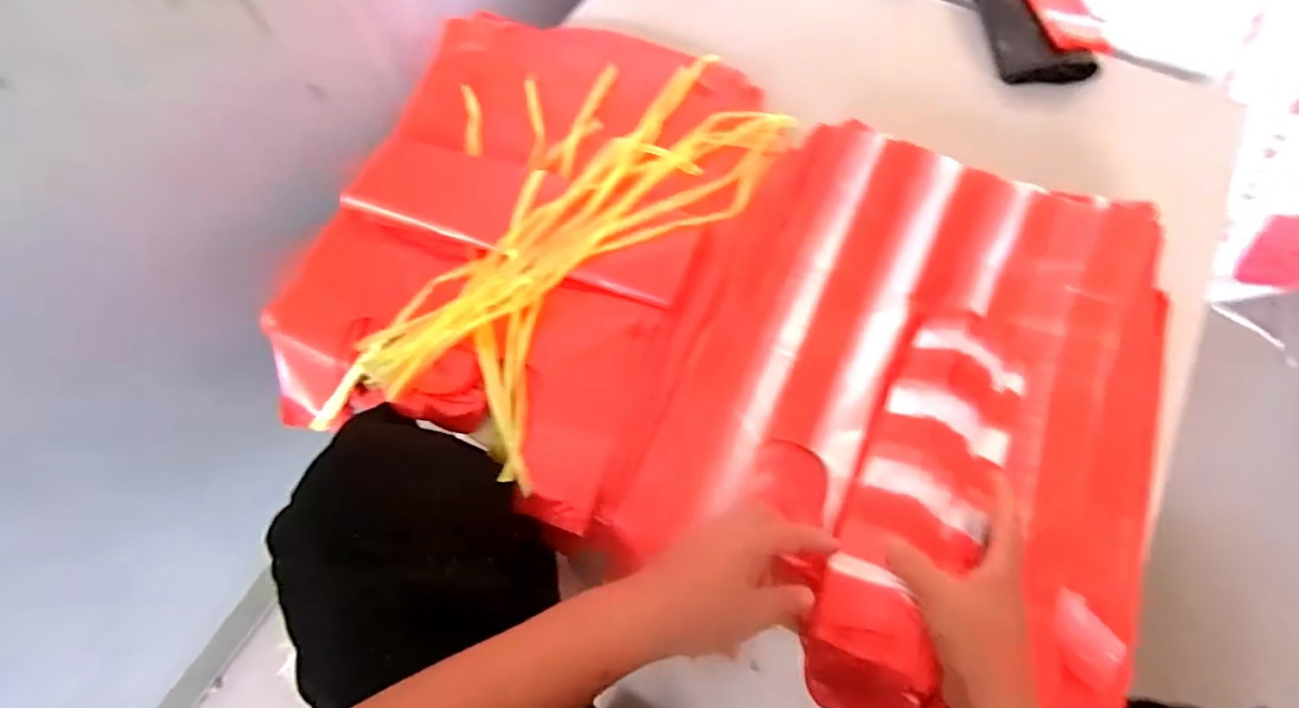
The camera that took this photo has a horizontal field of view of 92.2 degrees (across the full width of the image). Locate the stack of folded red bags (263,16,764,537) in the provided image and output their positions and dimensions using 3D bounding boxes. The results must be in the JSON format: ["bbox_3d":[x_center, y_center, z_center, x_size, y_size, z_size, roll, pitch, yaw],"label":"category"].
[{"bbox_3d":[-0.121,-0.136,0.659,0.401,0.070,0.526,19,66,10],"label":"stack of folded red bags"}]

